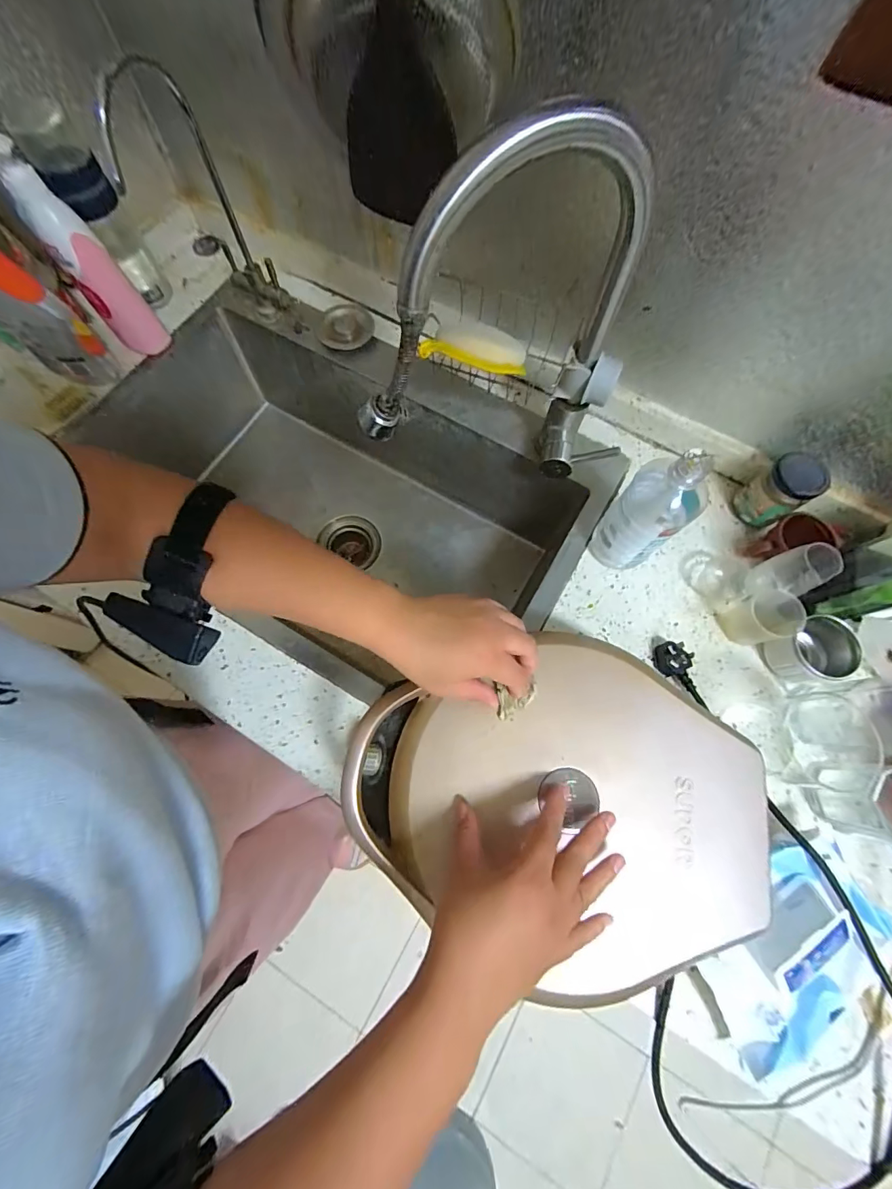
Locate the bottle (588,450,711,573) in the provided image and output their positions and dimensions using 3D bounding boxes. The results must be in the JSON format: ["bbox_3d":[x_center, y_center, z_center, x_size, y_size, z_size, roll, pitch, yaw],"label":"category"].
[{"bbox_3d":[0.215,-0.088,0.451,0.067,0.181,0.068,40,76,12],"label":"bottle"}]

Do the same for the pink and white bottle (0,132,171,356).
[{"bbox_3d":[-0.436,-0.403,0.518,0.060,0.217,0.050,-35,76,-11],"label":"pink and white bottle"}]

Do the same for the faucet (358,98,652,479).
[{"bbox_3d":[0.047,-0.217,0.382,0.256,0.313,0.070,-6,72,-2],"label":"faucet"}]

